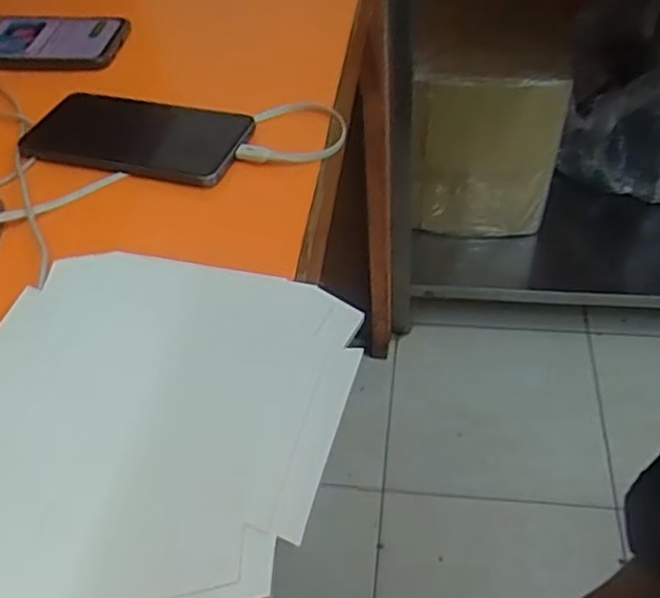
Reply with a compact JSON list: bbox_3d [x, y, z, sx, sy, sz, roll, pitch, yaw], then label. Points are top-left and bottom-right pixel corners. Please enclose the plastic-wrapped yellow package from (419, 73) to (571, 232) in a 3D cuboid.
[{"bbox_3d":[0.277,-0.250,1.242,0.248,0.311,0.033,2,47,8],"label":"plastic-wrapped yellow package"}]

